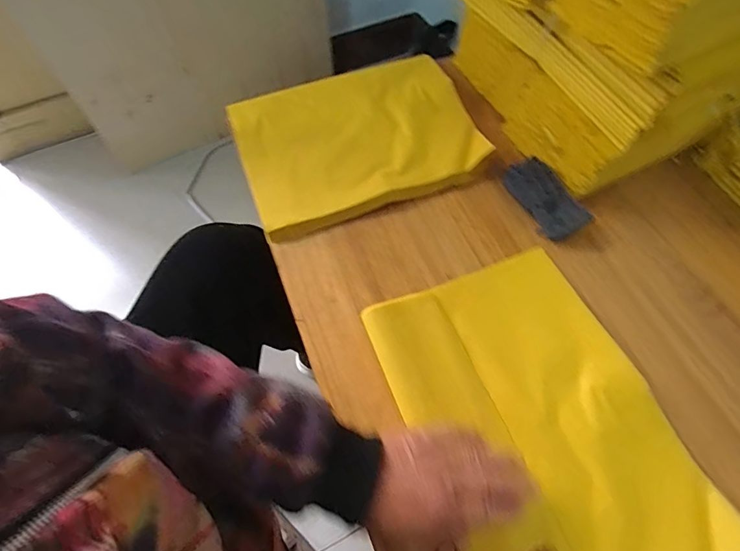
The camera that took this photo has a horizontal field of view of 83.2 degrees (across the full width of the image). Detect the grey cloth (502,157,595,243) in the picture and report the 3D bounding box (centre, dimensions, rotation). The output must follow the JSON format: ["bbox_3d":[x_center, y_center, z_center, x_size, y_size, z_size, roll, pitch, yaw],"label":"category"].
[{"bbox_3d":[0.205,-0.091,0.489,0.055,0.014,0.105,-37,69,7],"label":"grey cloth"}]

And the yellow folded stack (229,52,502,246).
[{"bbox_3d":[-0.018,-0.180,0.537,0.287,0.027,0.218,-20,66,-9],"label":"yellow folded stack"}]

